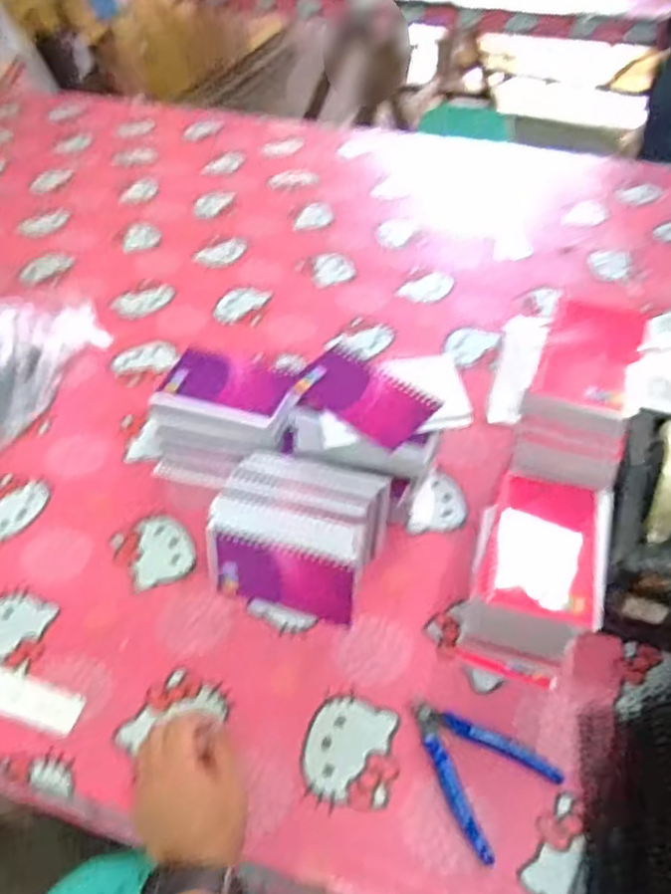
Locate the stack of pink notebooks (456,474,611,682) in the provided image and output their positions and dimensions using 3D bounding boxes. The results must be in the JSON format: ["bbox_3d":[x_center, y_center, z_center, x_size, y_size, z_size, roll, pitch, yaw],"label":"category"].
[{"bbox_3d":[0.165,0.109,0.569,0.098,0.107,0.134,14,50,16],"label":"stack of pink notebooks"}]

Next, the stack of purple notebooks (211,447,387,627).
[{"bbox_3d":[-0.033,0.082,0.622,0.142,0.082,0.123,15,50,16],"label":"stack of purple notebooks"}]

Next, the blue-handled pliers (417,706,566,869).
[{"bbox_3d":[0.102,0.242,0.520,0.085,0.008,0.109,-36,55,-26],"label":"blue-handled pliers"}]

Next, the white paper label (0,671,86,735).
[{"bbox_3d":[-0.263,0.211,0.568,0.109,0.005,0.033,12,49,13],"label":"white paper label"}]

